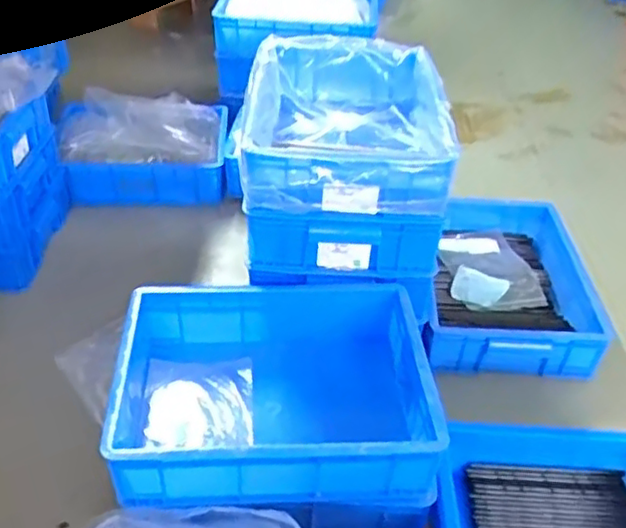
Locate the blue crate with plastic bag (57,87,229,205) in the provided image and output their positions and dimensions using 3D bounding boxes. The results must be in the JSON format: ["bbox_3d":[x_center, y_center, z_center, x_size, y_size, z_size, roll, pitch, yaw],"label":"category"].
[{"bbox_3d":[-0.392,-0.304,1.633,0.373,0.202,0.284,-2,39,-6],"label":"blue crate with plastic bag"}]

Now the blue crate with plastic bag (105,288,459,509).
[{"bbox_3d":[-0.052,0.165,0.936,0.407,0.124,0.346,0,39,-4],"label":"blue crate with plastic bag"}]

